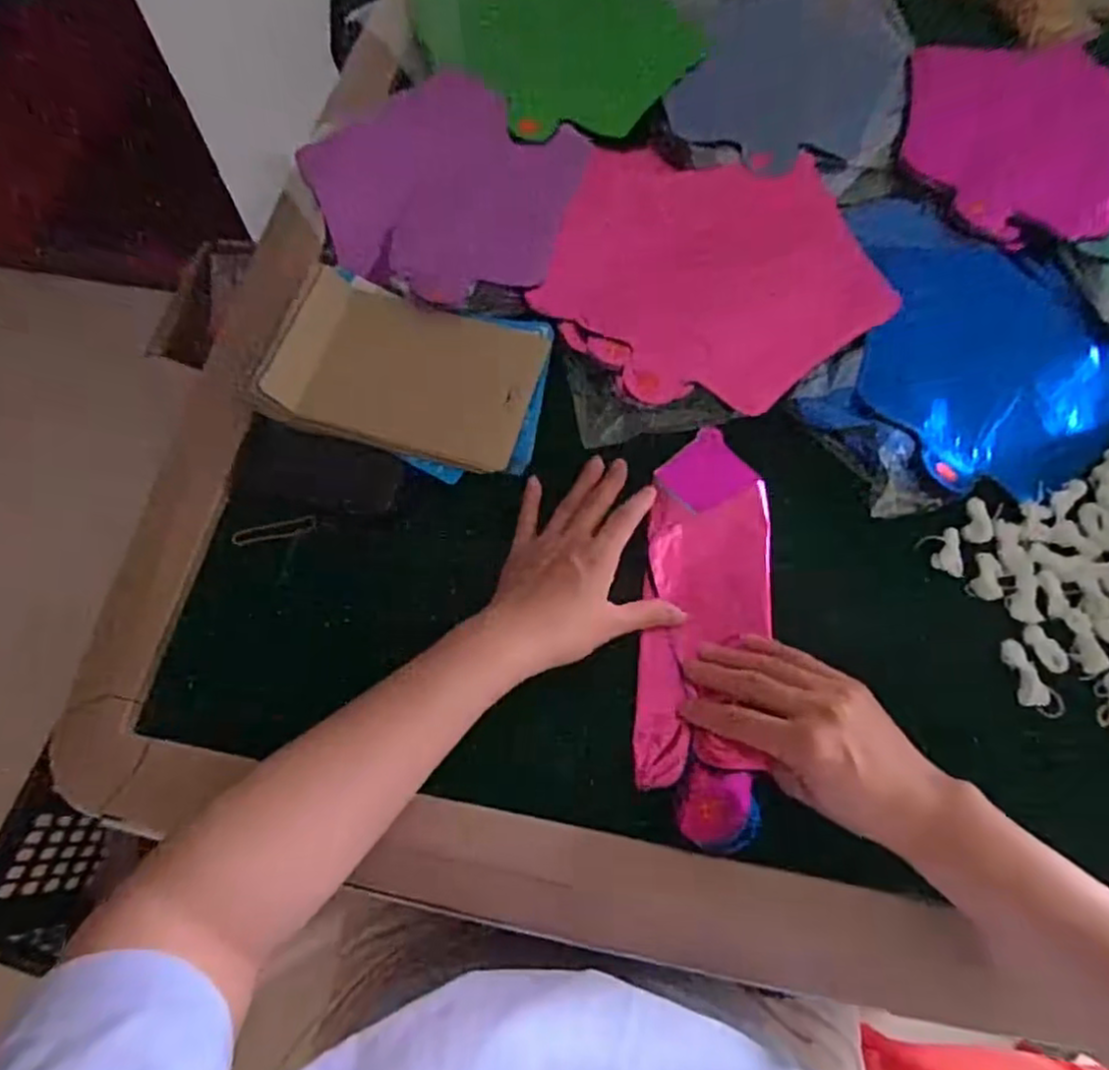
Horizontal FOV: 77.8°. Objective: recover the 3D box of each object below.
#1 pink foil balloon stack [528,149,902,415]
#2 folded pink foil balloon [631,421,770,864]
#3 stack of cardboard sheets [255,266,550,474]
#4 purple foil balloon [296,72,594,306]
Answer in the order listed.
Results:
[{"bbox_3d":[0.124,-0.207,0.531,0.246,0.021,0.231,13,68,4],"label":"pink foil balloon stack"},{"bbox_3d":[0.097,0.053,0.443,0.080,0.027,0.264,12,63,2],"label":"folded pink foil balloon"},{"bbox_3d":[-0.105,-0.116,0.492,0.179,0.022,0.123,13,68,4],"label":"stack of cardboard sheets"},{"bbox_3d":[-0.088,-0.291,0.575,0.228,0.019,0.220,0,68,-1],"label":"purple foil balloon"}]

